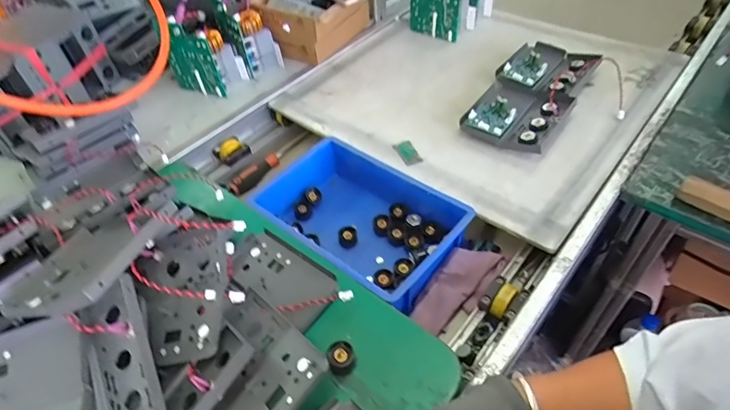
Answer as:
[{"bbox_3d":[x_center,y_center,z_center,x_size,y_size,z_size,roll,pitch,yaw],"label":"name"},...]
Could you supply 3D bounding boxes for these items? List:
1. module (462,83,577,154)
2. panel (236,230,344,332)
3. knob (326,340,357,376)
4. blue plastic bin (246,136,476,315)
[{"bbox_3d":[0.261,-0.157,0.773,0.152,0.037,0.157,24,54,24],"label":"module"},{"bbox_3d":[-0.107,0.092,0.582,0.159,0.021,0.088,30,57,27],"label":"panel"},{"bbox_3d":[-0.026,0.171,0.497,0.030,0.027,0.029,-2,48,3],"label":"knob"},{"bbox_3d":[-0.014,0.025,0.706,0.313,0.087,0.200,31,57,28],"label":"blue plastic bin"}]

